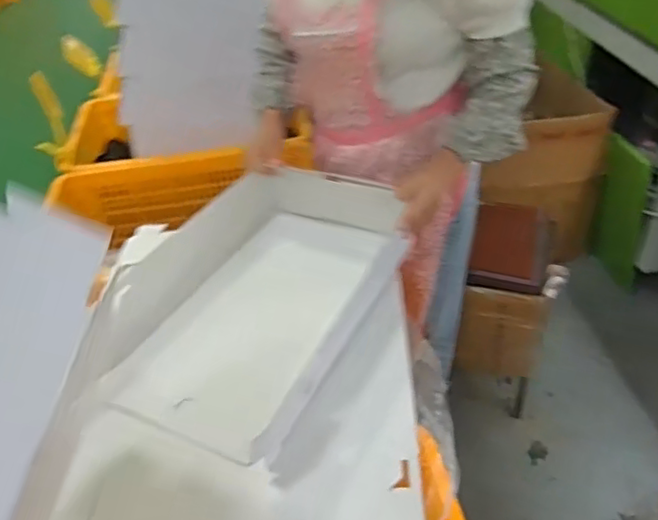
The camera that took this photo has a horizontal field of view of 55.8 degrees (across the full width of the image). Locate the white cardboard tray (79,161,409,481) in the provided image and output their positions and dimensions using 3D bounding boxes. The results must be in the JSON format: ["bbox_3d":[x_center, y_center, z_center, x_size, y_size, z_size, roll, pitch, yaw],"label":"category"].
[{"bbox_3d":[-0.116,0.058,0.983,0.368,0.130,0.511,10,39,21],"label":"white cardboard tray"}]

